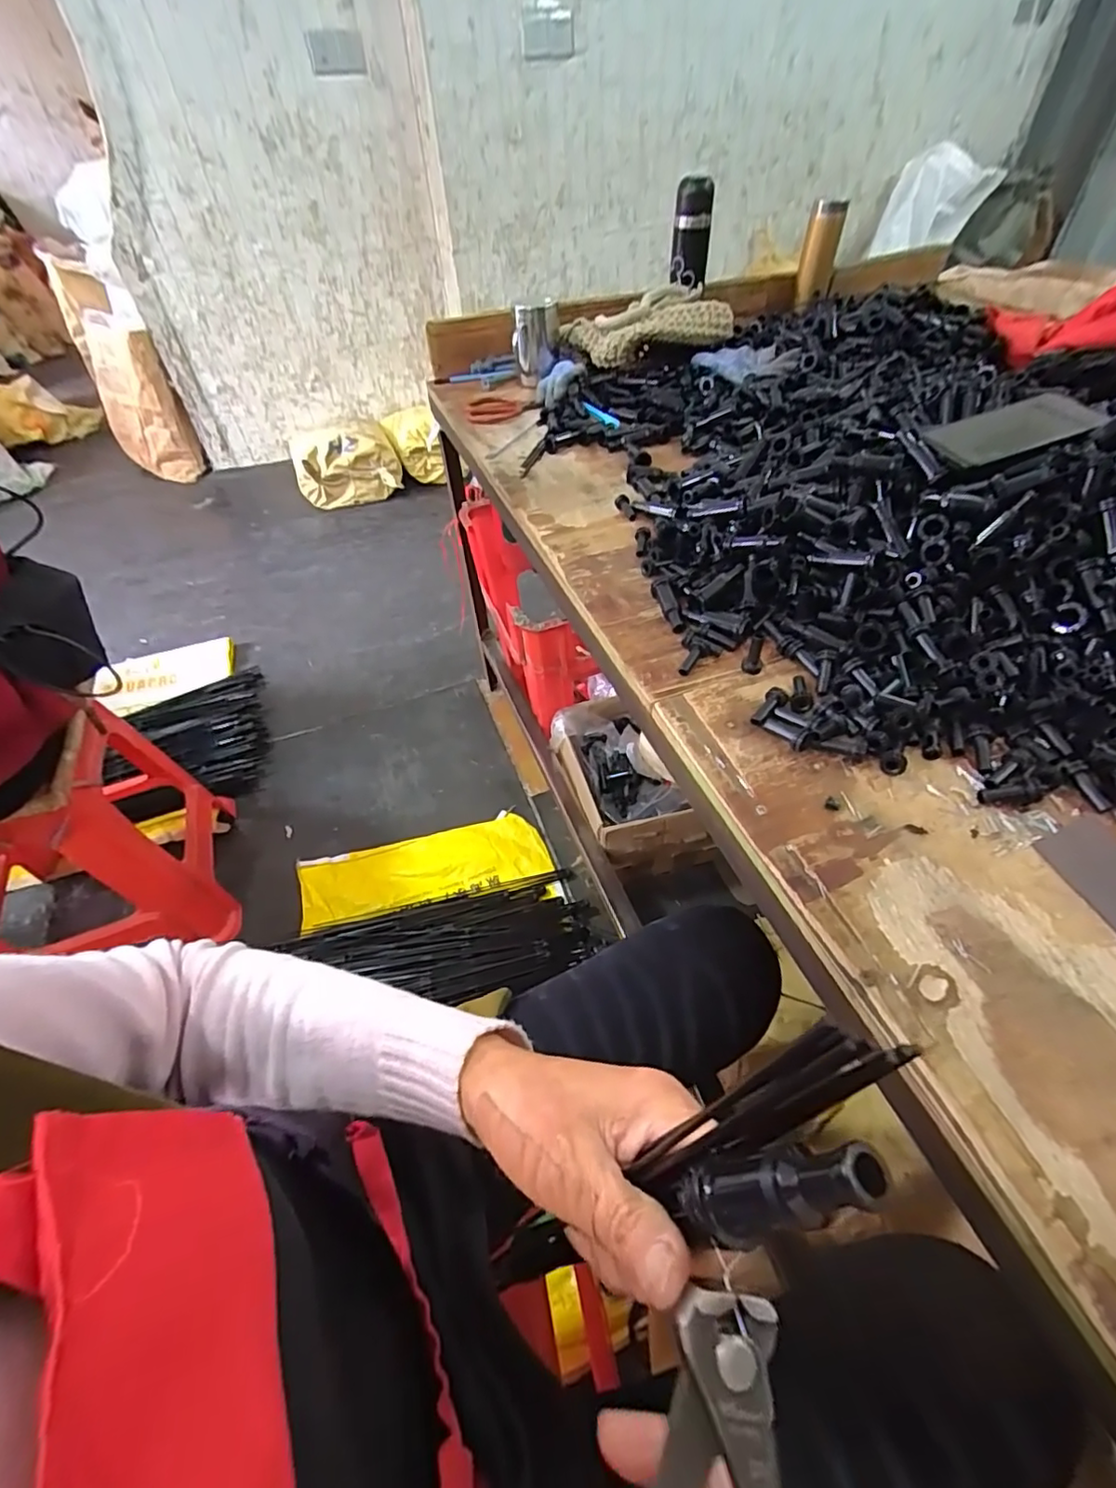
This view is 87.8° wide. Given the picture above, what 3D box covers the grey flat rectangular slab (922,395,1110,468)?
[{"bbox_3d":[0.441,-0.305,0.564,0.142,0.007,0.078,-16,55,2],"label":"grey flat rectangular slab"}]

